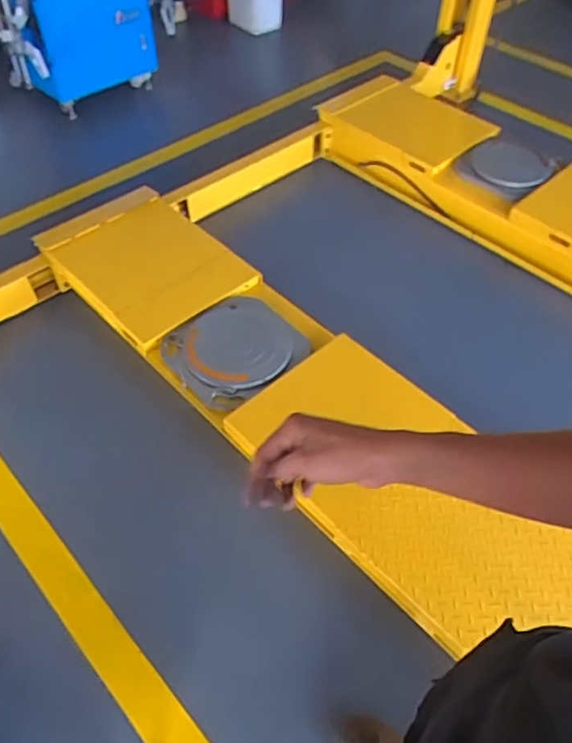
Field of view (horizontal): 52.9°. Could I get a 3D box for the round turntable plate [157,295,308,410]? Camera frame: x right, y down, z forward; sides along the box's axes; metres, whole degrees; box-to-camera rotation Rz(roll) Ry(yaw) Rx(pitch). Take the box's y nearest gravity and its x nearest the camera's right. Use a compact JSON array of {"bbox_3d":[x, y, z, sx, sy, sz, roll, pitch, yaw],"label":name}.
[{"bbox_3d":[-0.179,-0.092,1.796,0.382,0.033,0.397,0,50,0],"label":"round turntable plate"}]

